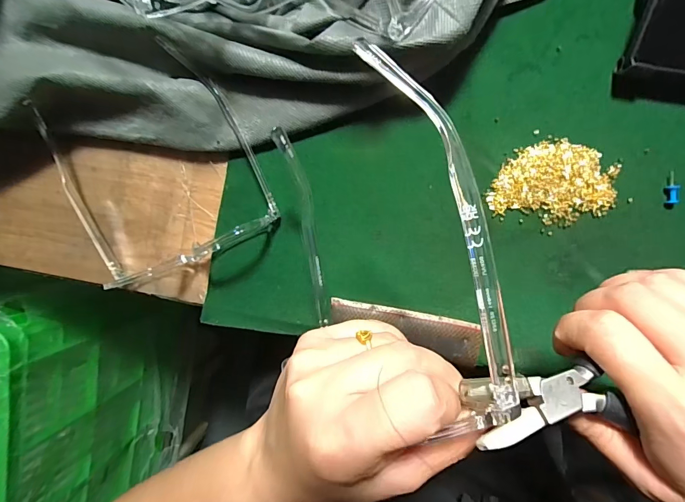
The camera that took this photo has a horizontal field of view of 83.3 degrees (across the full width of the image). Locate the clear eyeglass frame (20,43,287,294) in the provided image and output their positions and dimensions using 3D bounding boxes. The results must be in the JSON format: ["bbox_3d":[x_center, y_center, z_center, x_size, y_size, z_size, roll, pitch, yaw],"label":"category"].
[{"bbox_3d":[-0.149,-0.057,0.312,0.157,0.042,0.143,-27,89,9],"label":"clear eyeglass frame"}]

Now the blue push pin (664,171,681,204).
[{"bbox_3d":[0.231,-0.044,0.271,0.007,0.005,0.023,-5,92,8],"label":"blue push pin"}]

